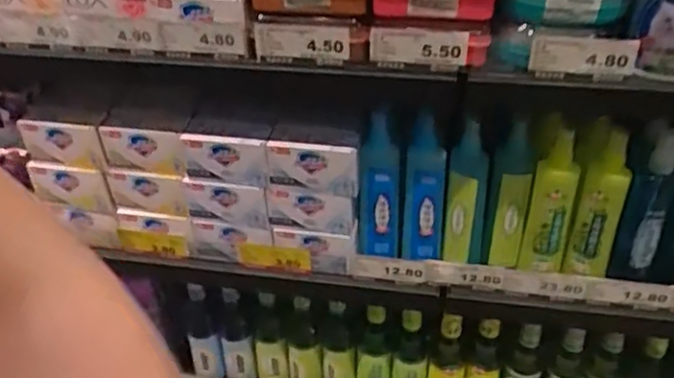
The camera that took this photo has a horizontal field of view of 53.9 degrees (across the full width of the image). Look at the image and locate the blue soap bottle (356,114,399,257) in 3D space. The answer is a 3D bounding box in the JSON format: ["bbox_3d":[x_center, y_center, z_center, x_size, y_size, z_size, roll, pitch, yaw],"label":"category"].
[{"bbox_3d":[0.048,-0.004,0.766,0.052,0.168,0.049,3,33,2],"label":"blue soap bottle"}]

